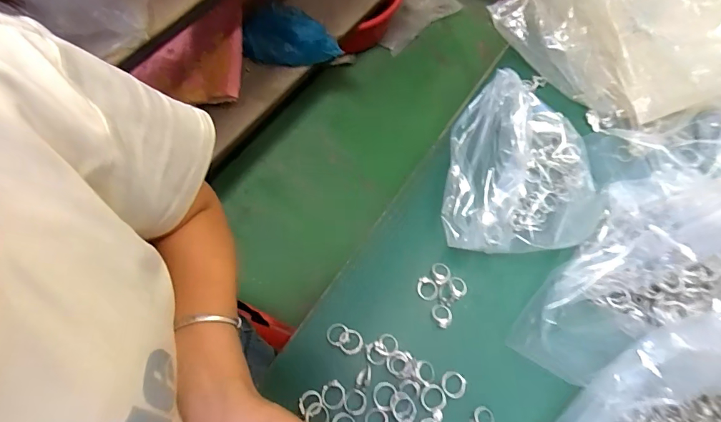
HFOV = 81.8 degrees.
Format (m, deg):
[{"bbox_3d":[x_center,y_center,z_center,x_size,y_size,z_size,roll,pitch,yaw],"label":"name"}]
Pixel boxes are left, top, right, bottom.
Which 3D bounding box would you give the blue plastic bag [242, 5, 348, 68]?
[{"bbox_3d":[-0.196,-0.482,1.170,0.279,0.143,0.115,15,67,6],"label":"blue plastic bag"}]

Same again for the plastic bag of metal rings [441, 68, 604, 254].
[{"bbox_3d":[0.177,-0.040,0.428,0.170,0.108,0.167,8,66,3],"label":"plastic bag of metal rings"}]

